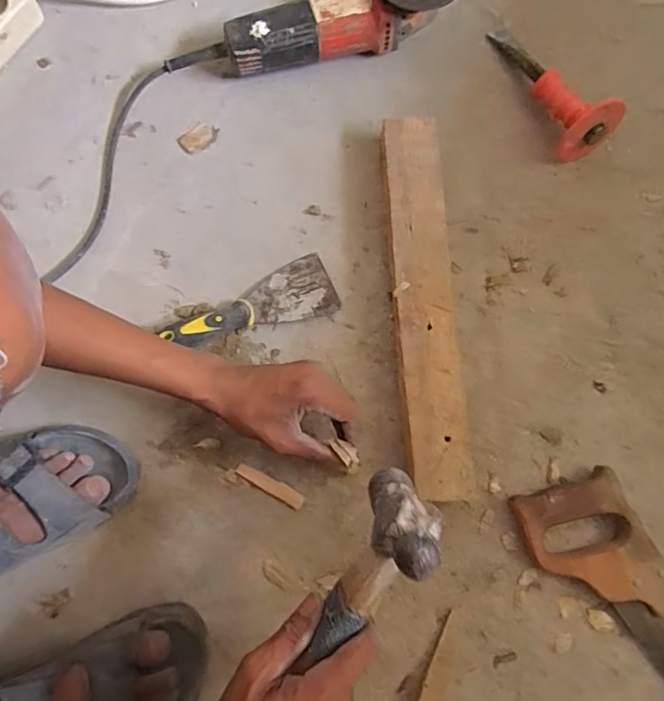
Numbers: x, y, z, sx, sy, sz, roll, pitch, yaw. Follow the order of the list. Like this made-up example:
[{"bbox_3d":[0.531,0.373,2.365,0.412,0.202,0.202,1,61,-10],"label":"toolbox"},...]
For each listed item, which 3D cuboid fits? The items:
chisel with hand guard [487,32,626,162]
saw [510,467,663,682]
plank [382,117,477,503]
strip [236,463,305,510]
[{"bbox_3d":[0.248,-0.312,0.594,0.064,0.074,0.200,-24,66,-6],"label":"chisel with hand guard"},{"bbox_3d":[0.312,0.311,0.456,0.100,0.028,0.413,-27,79,-7],"label":"saw"},{"bbox_3d":[0.093,-0.052,0.531,0.061,0.042,0.396,-3,78,-2],"label":"plank"},{"bbox_3d":[-0.061,0.134,0.504,0.073,0.004,0.014,30,79,5],"label":"strip"}]

